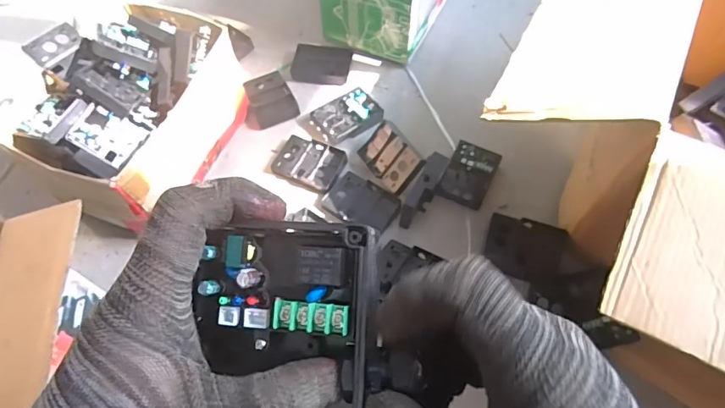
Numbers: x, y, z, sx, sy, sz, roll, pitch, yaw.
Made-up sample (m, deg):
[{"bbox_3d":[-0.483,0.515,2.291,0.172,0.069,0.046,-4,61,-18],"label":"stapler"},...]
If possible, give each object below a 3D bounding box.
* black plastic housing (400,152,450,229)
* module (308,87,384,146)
[{"bbox_3d":[0.107,-0.025,0.861,0.033,0.077,0.118,32,66,16],"label":"black plastic housing"},{"bbox_3d":[-0.034,-0.180,0.974,0.130,0.028,0.096,-28,65,-14],"label":"module"}]

